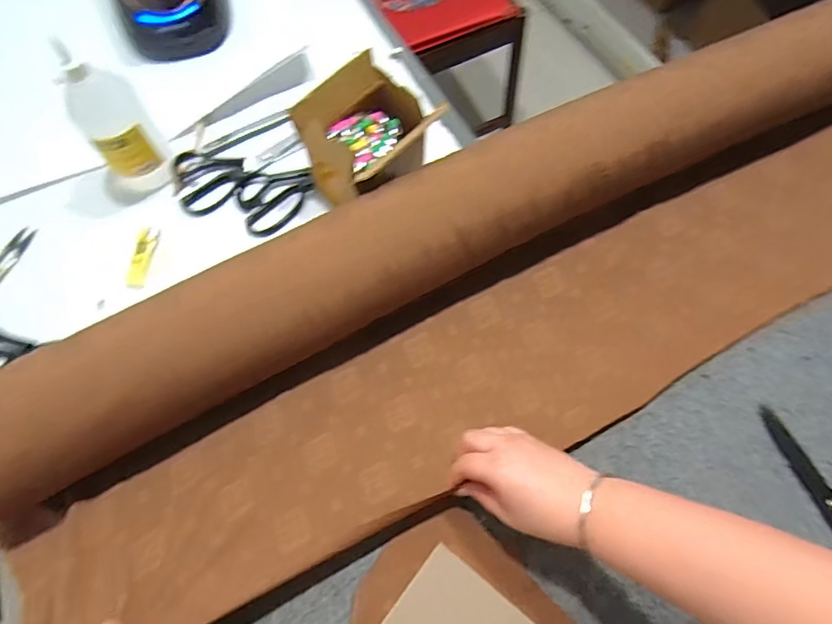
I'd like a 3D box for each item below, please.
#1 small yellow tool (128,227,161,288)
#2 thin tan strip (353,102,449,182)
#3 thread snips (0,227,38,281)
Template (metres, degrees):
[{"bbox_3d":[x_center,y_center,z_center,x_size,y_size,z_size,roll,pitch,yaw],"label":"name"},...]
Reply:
[{"bbox_3d":[-0.332,-0.066,0.614,0.025,0.005,0.077,7,69,1],"label":"small yellow tool"},{"bbox_3d":[-0.014,-0.188,0.563,0.013,0.007,0.145,40,73,13],"label":"thin tan strip"},{"bbox_3d":[-0.494,-0.057,0.604,0.025,0.006,0.105,19,70,6],"label":"thread snips"}]

